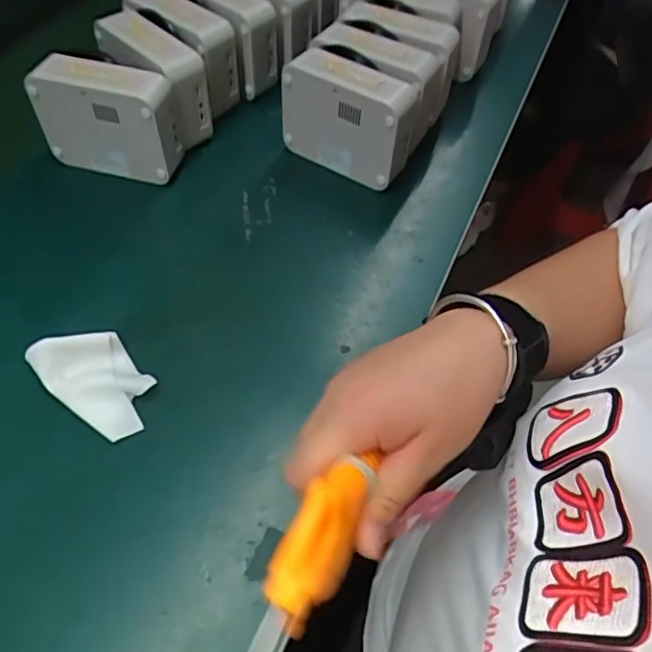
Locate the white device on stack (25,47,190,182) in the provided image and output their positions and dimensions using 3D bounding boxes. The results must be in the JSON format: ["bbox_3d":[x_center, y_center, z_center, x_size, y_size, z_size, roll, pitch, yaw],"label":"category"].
[{"bbox_3d":[-0.213,-0.205,0.574,0.131,0.097,0.050,15,56,9],"label":"white device on stack"}]

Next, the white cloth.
[{"bbox_3d":[-0.179,0.039,0.450,0.063,0.021,0.106,-36,63,-23],"label":"white cloth"}]

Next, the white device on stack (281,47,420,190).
[{"bbox_3d":[0.025,-0.208,0.578,0.129,0.096,0.056,30,60,18],"label":"white device on stack"}]

